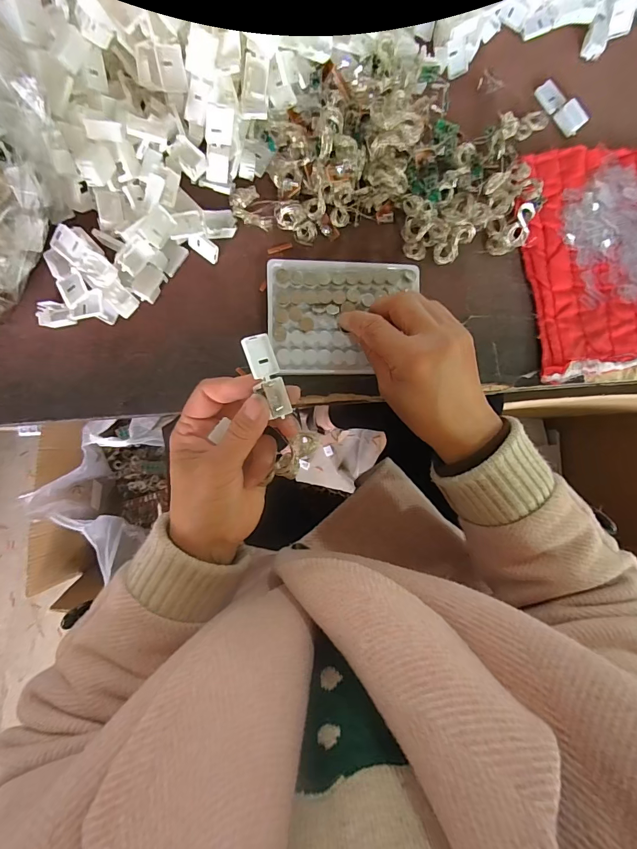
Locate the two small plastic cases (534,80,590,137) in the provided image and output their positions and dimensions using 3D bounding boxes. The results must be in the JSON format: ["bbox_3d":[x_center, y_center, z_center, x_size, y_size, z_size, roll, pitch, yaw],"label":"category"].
[{"bbox_3d":[0.235,-0.308,0.376,0.023,0.013,0.056,-40,93,-8],"label":"two small plastic cases"}]

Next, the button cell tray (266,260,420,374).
[{"bbox_3d":[0.021,-0.091,0.332,0.126,0.013,0.093,-1,87,-8],"label":"button cell tray"}]

